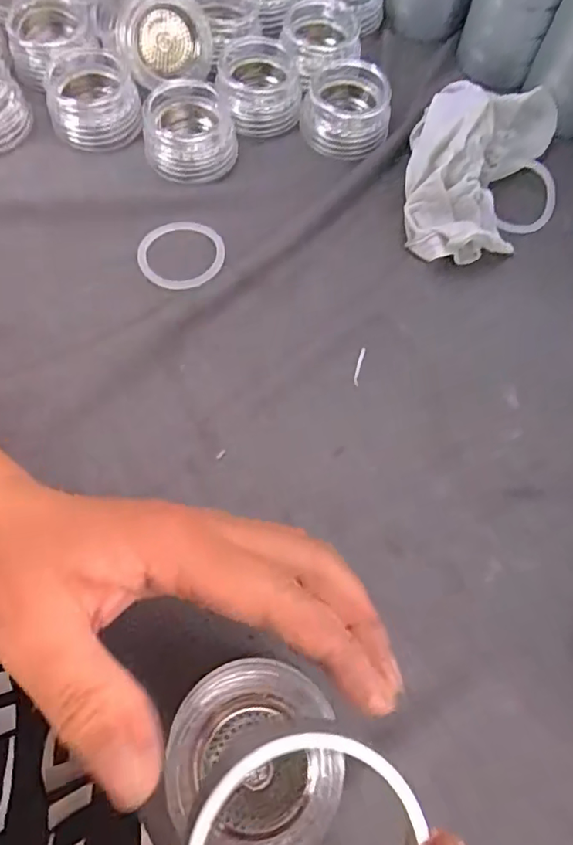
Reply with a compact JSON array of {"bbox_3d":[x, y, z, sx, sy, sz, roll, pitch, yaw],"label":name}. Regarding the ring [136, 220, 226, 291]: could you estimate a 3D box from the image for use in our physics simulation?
[{"bbox_3d":[-0.068,-0.109,0.352,0.055,0.004,0.054,1,69,-1],"label":"ring"}]

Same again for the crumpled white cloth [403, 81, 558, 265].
[{"bbox_3d":[0.128,-0.167,0.362,0.099,0.045,0.144,22,70,7],"label":"crumpled white cloth"}]

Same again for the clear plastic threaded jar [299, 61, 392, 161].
[{"bbox_3d":[0.041,-0.221,0.385,0.059,0.032,0.063,1,69,-1],"label":"clear plastic threaded jar"}]

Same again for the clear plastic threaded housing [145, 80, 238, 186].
[{"bbox_3d":[-0.067,-0.198,0.376,0.059,0.032,0.057,-14,70,-7],"label":"clear plastic threaded housing"}]

